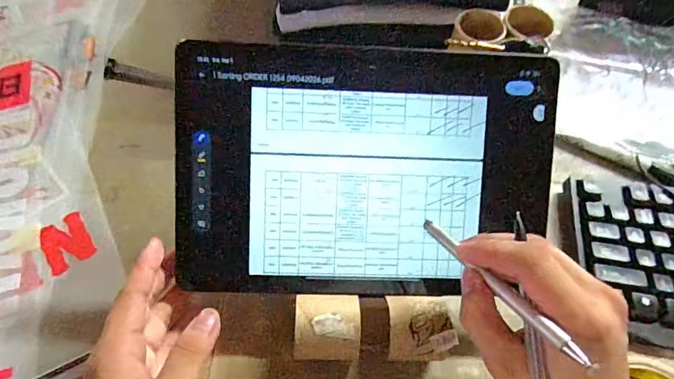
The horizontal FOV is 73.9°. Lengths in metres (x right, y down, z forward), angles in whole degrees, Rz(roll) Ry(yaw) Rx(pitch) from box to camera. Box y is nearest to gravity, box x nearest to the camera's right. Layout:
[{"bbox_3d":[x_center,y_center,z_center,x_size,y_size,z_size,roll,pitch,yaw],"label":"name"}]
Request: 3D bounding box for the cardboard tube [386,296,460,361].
[{"bbox_3d":[0.056,0.098,0.309,0.044,0.044,0.040,-1,56,-2],"label":"cardboard tube"}]

